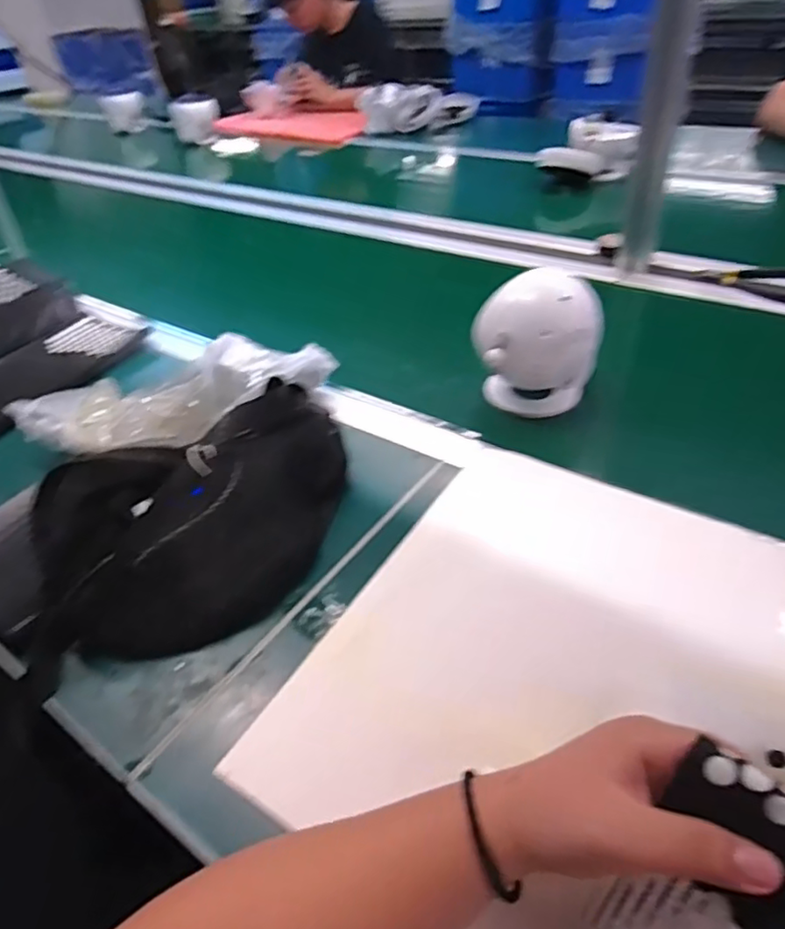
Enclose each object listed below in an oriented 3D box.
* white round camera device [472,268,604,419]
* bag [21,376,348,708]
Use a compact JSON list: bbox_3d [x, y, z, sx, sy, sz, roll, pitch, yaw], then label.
[{"bbox_3d":[0.143,-0.118,0.602,0.104,0.134,0.091,15,44,23],"label":"white round camera device"},{"bbox_3d":[-0.139,0.035,0.472,0.150,0.087,0.303,25,48,31],"label":"bag"}]

